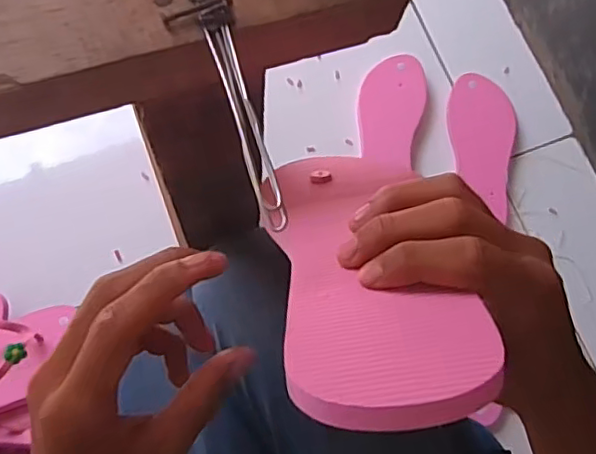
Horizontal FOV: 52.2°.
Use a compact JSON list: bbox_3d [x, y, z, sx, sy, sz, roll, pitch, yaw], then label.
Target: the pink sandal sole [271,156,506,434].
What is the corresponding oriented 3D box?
[{"bbox_3d":[0.026,0.010,0.287,0.072,0.229,0.012,-5,114,-3],"label":"pink sandal sole"}]

